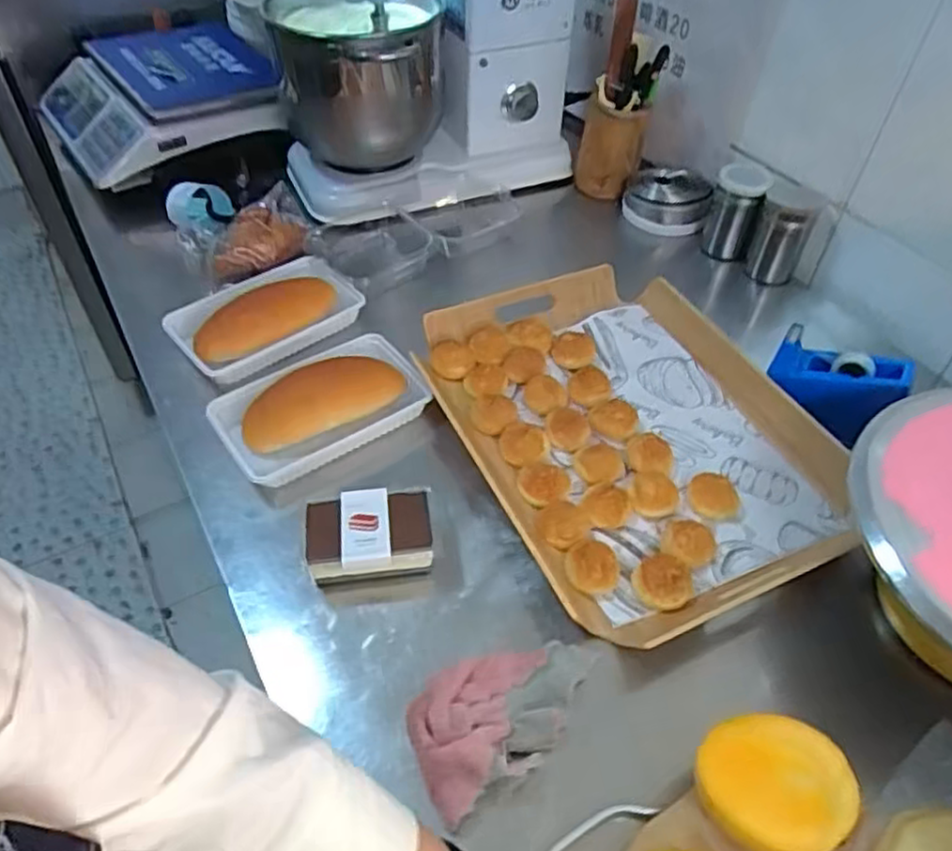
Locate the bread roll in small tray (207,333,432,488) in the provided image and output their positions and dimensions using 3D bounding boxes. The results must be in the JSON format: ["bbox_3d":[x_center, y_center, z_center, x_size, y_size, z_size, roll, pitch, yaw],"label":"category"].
[{"bbox_3d":[-0.158,-0.022,0.714,0.199,0.044,0.125,-28,55,-25],"label":"bread roll in small tray"}]

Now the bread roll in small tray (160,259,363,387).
[{"bbox_3d":[-0.241,-0.131,0.800,0.198,0.043,0.136,-33,57,-29],"label":"bread roll in small tray"}]

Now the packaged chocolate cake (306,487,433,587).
[{"bbox_3d":[-0.095,0.099,0.612,0.111,0.046,0.075,-4,48,-7],"label":"packaged chocolate cake"}]

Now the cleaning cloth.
[{"bbox_3d":[0.023,0.206,0.523,0.162,0.039,0.093,-28,55,-25],"label":"cleaning cloth"}]

